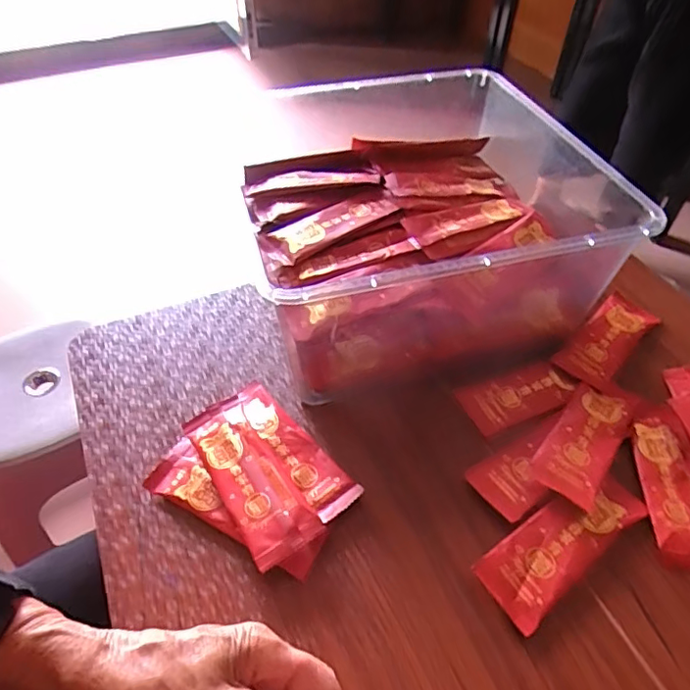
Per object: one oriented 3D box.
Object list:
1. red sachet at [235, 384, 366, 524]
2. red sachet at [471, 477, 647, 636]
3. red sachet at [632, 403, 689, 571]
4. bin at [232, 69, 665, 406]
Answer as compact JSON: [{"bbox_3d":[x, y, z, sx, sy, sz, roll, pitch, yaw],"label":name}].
[{"bbox_3d":[-0.043,0.079,0.420,0.035,0.018,0.128,-32,56,-26],"label":"red sachet"},{"bbox_3d":[0.147,0.131,0.372,0.131,0.015,0.045,-29,54,-24],"label":"red sachet"},{"bbox_3d":[0.241,0.100,0.408,0.047,0.009,0.128,6,48,4],"label":"red sachet"},{"bbox_3d":[0.055,-0.145,0.516,0.278,0.115,0.342,-10,49,-10],"label":"bin"}]

